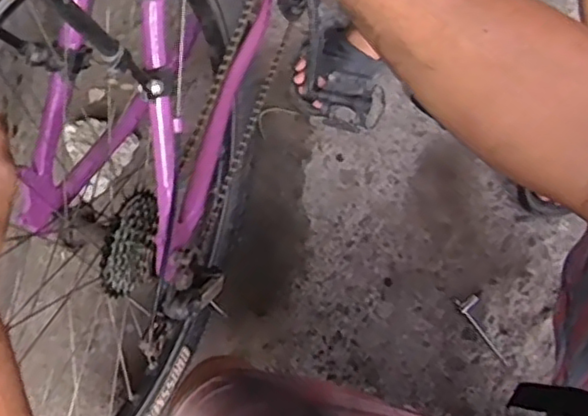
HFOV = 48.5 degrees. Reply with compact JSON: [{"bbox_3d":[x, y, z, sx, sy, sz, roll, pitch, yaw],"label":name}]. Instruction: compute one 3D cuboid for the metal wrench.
[{"bbox_3d":[0.285,0.175,0.952,0.037,0.004,0.101,-36,78,-16],"label":"metal wrench"}]

